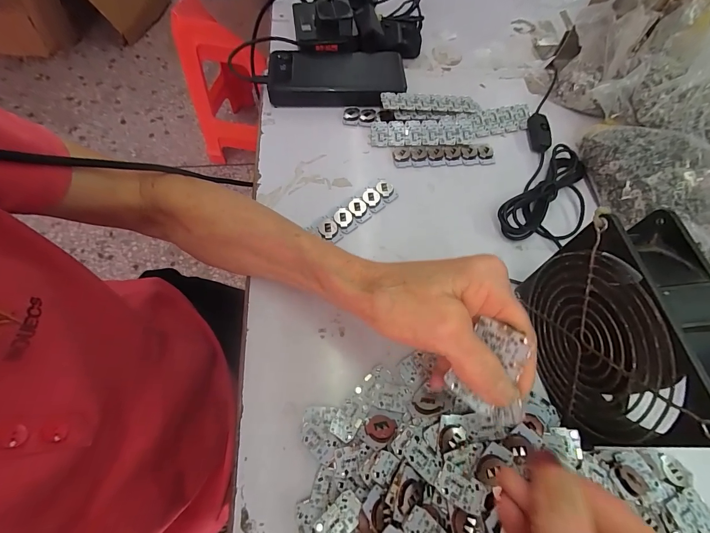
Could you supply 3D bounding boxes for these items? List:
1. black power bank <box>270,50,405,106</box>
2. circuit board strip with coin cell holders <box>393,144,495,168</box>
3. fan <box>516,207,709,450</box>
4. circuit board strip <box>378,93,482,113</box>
[{"bbox_3d":[-0.022,-0.217,0.393,0.150,0.030,0.071,1,62,-1],"label":"black power bank"},{"bbox_3d":[0.095,-0.117,0.359,0.106,0.006,0.026,-5,63,-4],"label":"circuit board strip with coin cell holders"},{"bbox_3d":[0.160,0.046,0.213,0.045,0.118,0.114,-3,62,-3],"label":"fan"},{"bbox_3d":[0.083,-0.180,0.374,0.108,0.004,0.025,0,65,-8],"label":"circuit board strip"}]

